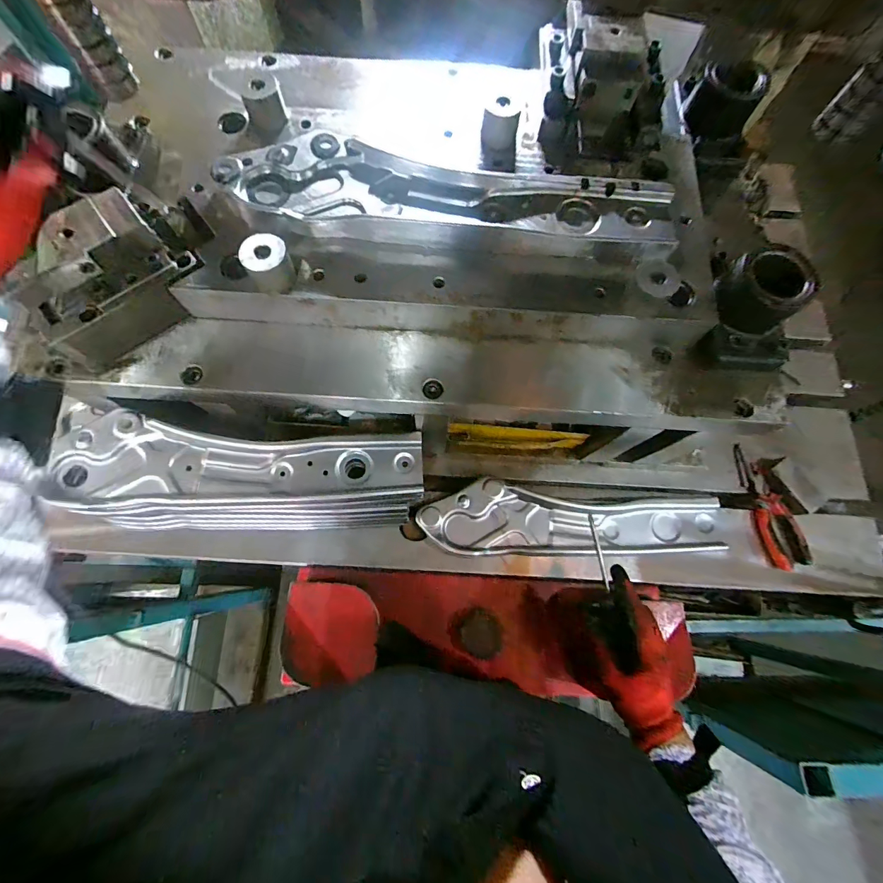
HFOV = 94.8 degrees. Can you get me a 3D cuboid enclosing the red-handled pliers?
[{"bbox_3d":[0.510,0.096,0.629,0.030,0.056,0.187,21,61,-32],"label":"red-handled pliers"}]

